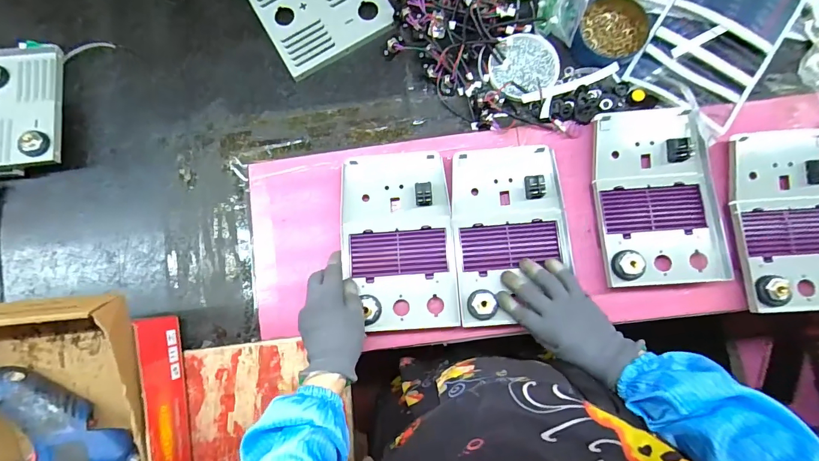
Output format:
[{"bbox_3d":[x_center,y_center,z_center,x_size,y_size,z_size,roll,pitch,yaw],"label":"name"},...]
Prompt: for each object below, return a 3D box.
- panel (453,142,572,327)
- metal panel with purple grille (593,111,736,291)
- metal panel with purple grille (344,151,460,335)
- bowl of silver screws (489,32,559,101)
[{"bbox_3d":[0.136,0.001,0.544,0.149,0.030,0.231,-5,83,4],"label":"panel"},{"bbox_3d":[0.326,-0.046,0.539,0.152,0.032,0.233,-5,82,2],"label":"metal panel with purple grille"},{"bbox_3d":[-0.016,0.013,0.549,0.146,0.024,0.233,-6,83,4],"label":"metal panel with purple grille"},{"bbox_3d":[0.165,-0.238,0.584,0.101,0.024,0.088,-28,82,-2],"label":"bowl of silver screws"}]

